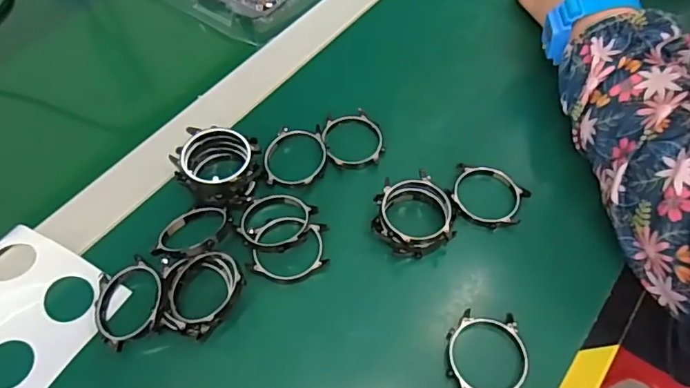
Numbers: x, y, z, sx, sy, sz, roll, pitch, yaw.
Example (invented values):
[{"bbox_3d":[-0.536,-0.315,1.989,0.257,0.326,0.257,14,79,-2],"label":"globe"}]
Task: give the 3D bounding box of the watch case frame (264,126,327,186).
[{"bbox_3d":[-0.036,-0.027,0.369,0.044,0.008,0.047,1,65,6],"label":"watch case frame"}]

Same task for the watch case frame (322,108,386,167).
[{"bbox_3d":[0.005,-0.043,0.381,0.045,0.008,0.049,-12,59,-9],"label":"watch case frame"}]

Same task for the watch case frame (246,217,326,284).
[{"bbox_3d":[-0.036,0.035,0.330,0.049,0.010,0.045,6,58,2],"label":"watch case frame"}]

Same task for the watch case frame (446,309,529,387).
[{"bbox_3d":[0.083,0.093,0.297,0.046,0.008,0.050,6,58,2],"label":"watch case frame"}]

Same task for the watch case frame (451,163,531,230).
[{"bbox_3d":[0.100,0.000,0.355,0.052,0.011,0.045,22,60,12],"label":"watch case frame"}]

